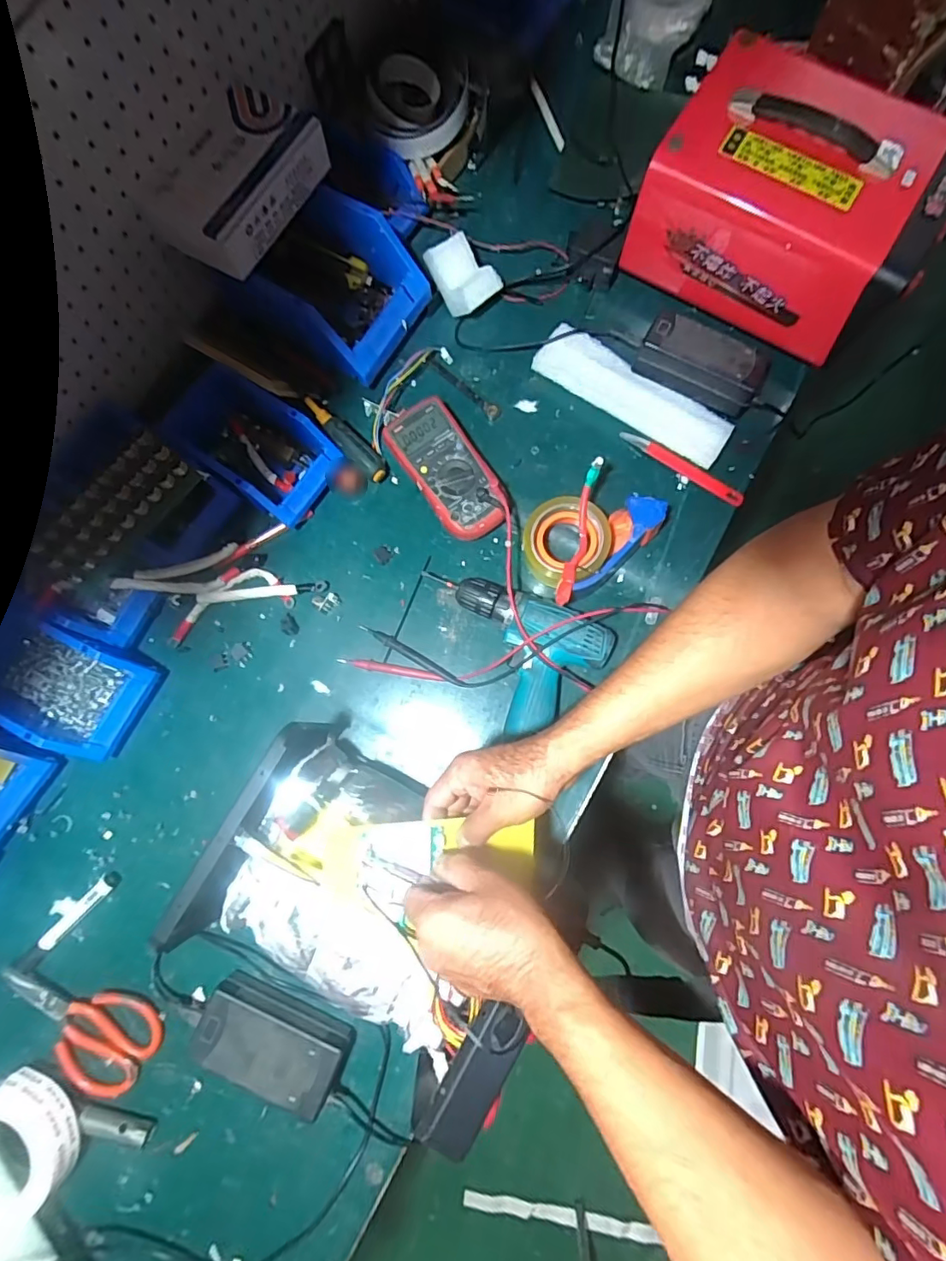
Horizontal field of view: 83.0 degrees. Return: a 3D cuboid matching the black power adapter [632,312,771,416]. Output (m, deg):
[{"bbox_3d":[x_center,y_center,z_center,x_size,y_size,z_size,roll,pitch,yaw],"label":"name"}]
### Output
[{"bbox_3d":[0.283,-0.334,0.661,0.150,0.046,0.086,23,81,5],"label":"black power adapter"}]

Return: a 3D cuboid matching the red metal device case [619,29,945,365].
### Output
[{"bbox_3d":[0.369,-0.496,0.636,0.313,0.163,0.207,26,81,6],"label":"red metal device case"}]

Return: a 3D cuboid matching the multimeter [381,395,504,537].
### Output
[{"bbox_3d":[-0.031,-0.191,0.655,0.089,0.048,0.180,-29,81,-4],"label":"multimeter"}]

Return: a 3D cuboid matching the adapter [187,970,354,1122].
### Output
[{"bbox_3d":[-0.206,0.424,0.550,0.149,0.045,0.070,21,81,5],"label":"adapter"}]

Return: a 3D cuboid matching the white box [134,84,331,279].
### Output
[{"bbox_3d":[-0.258,-0.497,0.590,0.124,0.053,0.199,37,83,7],"label":"white box"}]

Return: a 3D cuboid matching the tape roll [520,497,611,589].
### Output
[{"bbox_3d":[0.111,-0.103,0.632,0.096,0.057,0.099,0,80,1],"label":"tape roll"}]

